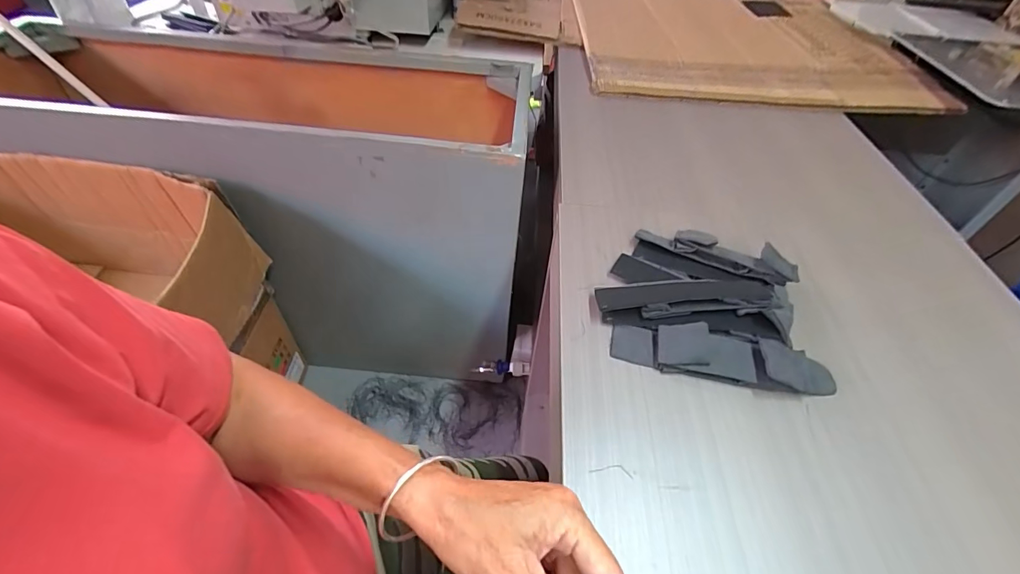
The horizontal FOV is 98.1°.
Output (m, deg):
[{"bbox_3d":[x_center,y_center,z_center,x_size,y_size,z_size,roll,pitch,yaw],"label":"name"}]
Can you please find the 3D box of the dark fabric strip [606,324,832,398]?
[{"bbox_3d":[0.222,0.071,0.463,0.224,0.034,0.051,11,48,6],"label":"dark fabric strip"}]

